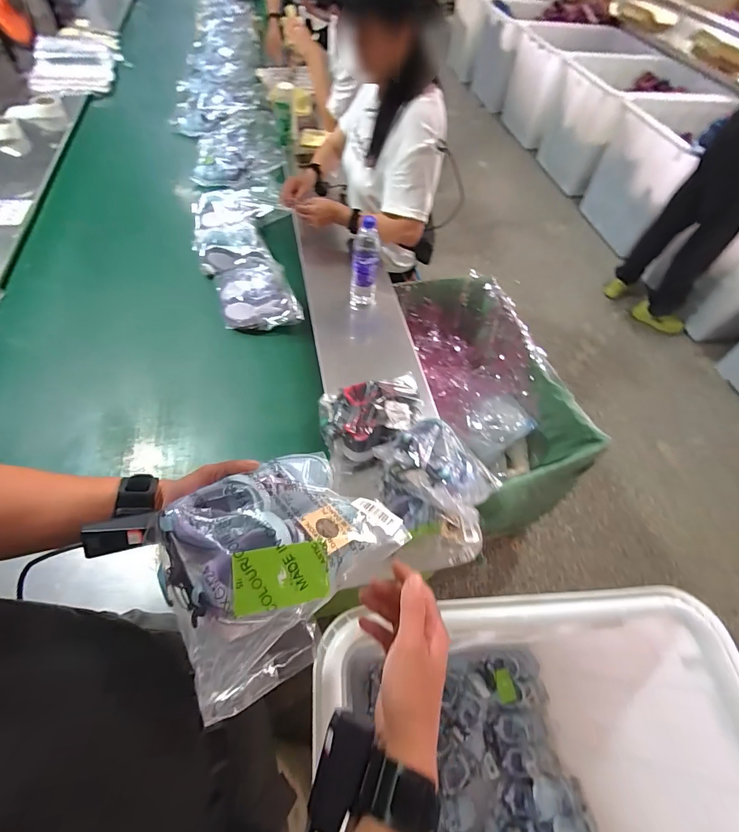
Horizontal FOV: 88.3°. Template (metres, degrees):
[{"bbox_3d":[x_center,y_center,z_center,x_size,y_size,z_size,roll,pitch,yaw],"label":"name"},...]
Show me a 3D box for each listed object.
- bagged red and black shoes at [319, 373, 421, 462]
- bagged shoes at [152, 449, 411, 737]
[{"bbox_3d":[0.012,-0.002,0.799,0.222,0.083,0.196,-9,58,-11],"label":"bagged red and black shoes"},{"bbox_3d":[-0.082,0.123,0.352,0.205,0.078,0.166,-32,65,-23],"label":"bagged shoes"}]

